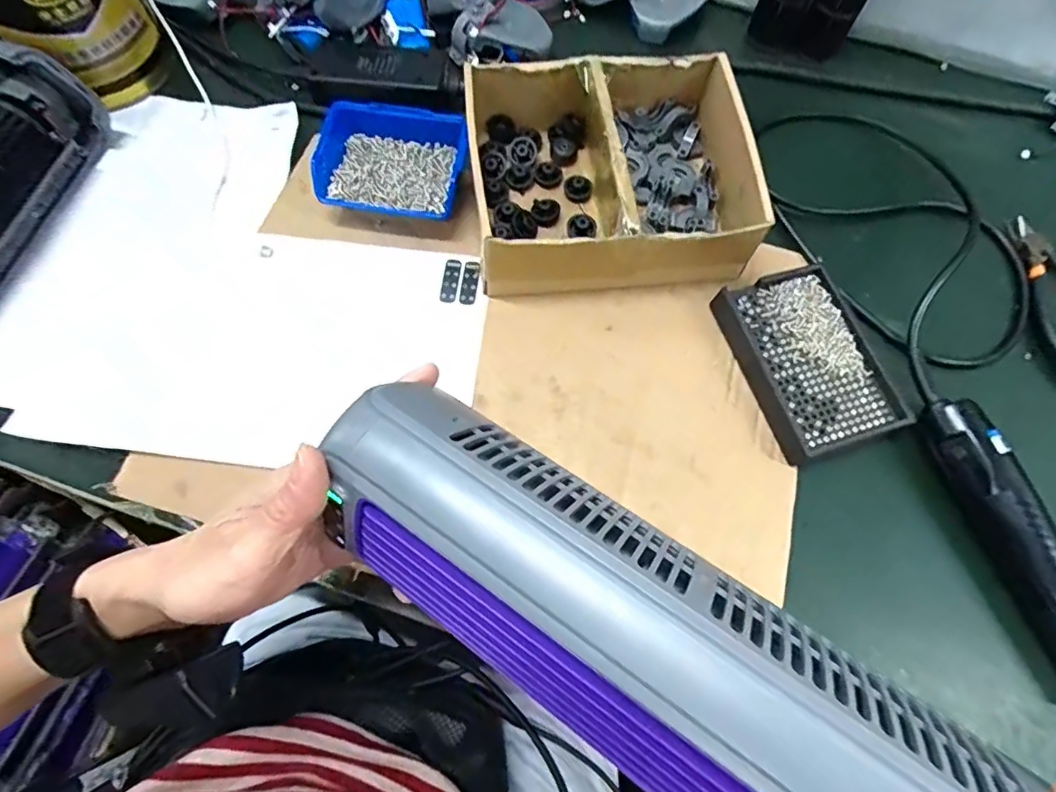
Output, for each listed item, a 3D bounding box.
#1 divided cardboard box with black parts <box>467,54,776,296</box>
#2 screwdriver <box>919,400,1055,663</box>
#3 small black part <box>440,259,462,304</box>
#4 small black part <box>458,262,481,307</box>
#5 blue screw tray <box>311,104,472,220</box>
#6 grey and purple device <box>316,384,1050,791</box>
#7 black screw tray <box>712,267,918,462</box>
[{"bbox_3d":[0.060,-0.171,0.435,0.197,0.072,0.167,-4,68,-4],"label":"divided cardboard box with black parts"},{"bbox_3d":[0.328,0.130,0.345,0.043,0.037,0.278,-20,70,-10],"label":"screwdriver"},{"bbox_3d":[-0.059,-0.089,0.435,0.012,0.004,0.037,8,68,1],"label":"small black part"},{"bbox_3d":[-0.044,-0.088,0.435,0.014,0.005,0.038,7,68,1],"label":"small black part"},{"bbox_3d":[-0.104,-0.180,0.444,0.112,0.044,0.088,3,68,-1],"label":"blue screw tray"},{"bbox_3d":[0.048,0.089,0.199,0.290,0.043,0.078,31,70,20],"label":"grey and purple device"},{"bbox_3d":[0.203,-0.025,0.410,0.090,0.021,0.134,-18,70,-9],"label":"black screw tray"}]

